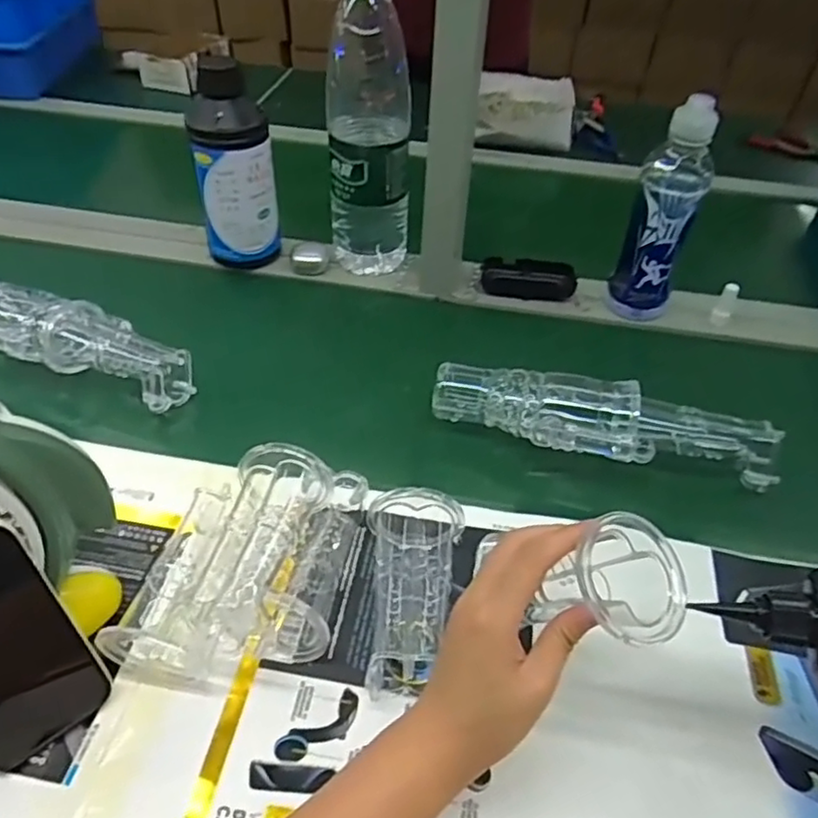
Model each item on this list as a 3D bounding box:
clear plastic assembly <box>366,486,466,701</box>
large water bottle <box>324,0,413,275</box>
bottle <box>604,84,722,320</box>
[{"bbox_3d":[0.000,0.128,0.470,0.066,0.049,0.143,6,45,2],"label":"clear plastic assembly"},{"bbox_3d":[-0.041,-0.297,0.724,0.077,0.318,0.087,33,52,26],"label":"large water bottle"},{"bbox_3d":[0.275,-0.204,0.713,0.066,0.244,0.058,23,48,18],"label":"bottle"}]

